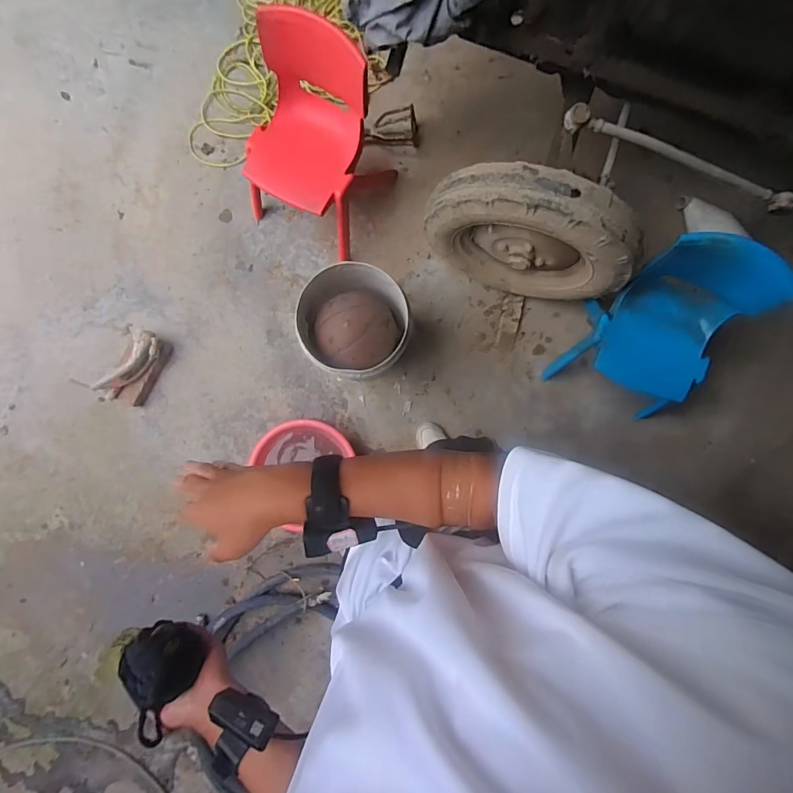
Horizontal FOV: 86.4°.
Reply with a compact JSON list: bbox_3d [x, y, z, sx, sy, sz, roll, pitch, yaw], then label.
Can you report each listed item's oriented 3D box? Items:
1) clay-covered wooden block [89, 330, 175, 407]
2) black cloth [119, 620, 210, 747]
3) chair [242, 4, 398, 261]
[{"bbox_3d":[-0.859,-0.100,1.387,0.146,0.090,0.259,32,91,4],"label":"clay-covered wooden block"},{"bbox_3d":[-0.271,0.335,0.505,0.065,0.069,0.113,-20,87,3],"label":"black cloth"},{"bbox_3d":[-0.239,-0.702,1.224,0.324,0.478,0.411,28,87,0],"label":"chair"}]

